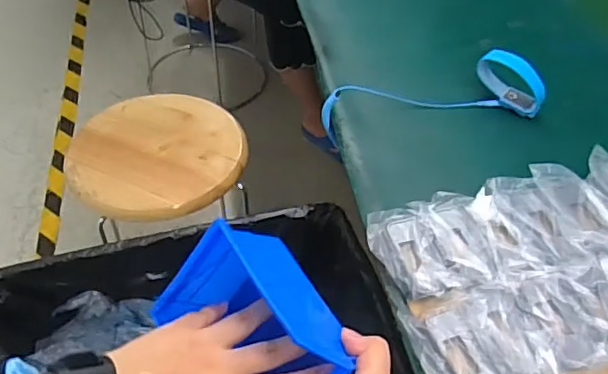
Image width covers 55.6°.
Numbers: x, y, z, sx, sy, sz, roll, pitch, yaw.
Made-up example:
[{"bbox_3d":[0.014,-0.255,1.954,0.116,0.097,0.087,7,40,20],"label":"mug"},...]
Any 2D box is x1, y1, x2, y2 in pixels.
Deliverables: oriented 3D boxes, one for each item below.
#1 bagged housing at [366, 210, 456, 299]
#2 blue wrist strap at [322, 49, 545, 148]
[{"bbox_3d":[0.086,0.053,0.475,0.051,0.018,0.092,-10,48,-11],"label":"bagged housing"},{"bbox_3d":[0.132,-0.097,0.600,0.228,0.057,0.066,-8,48,-8],"label":"blue wrist strap"}]

